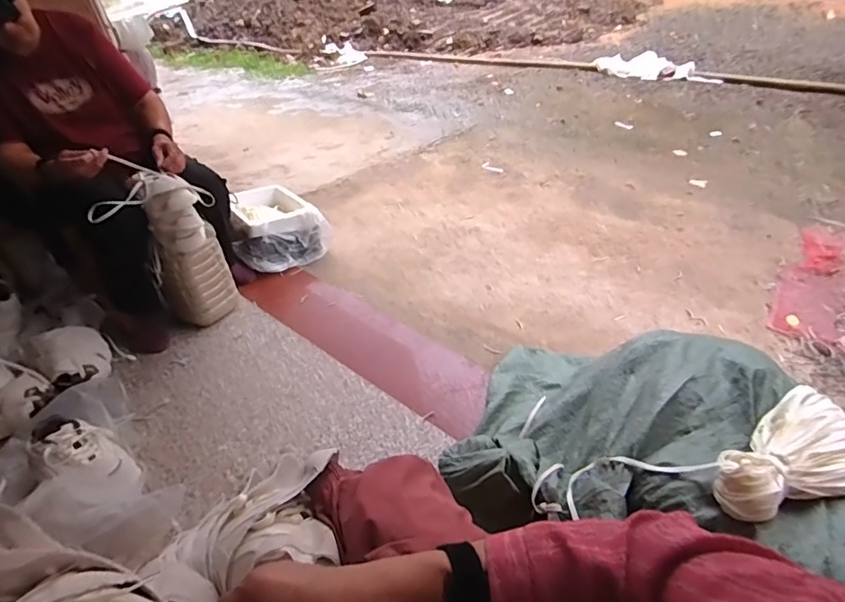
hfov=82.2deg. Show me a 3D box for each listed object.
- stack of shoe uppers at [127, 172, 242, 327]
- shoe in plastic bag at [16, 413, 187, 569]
[{"bbox_3d":[-0.691,-0.126,1.419,0.192,0.458,0.123,-23,41,-19],"label":"stack of shoe uppers"},{"bbox_3d":[-0.687,0.381,1.001,0.424,0.144,0.209,20,41,27],"label":"shoe in plastic bag"}]

